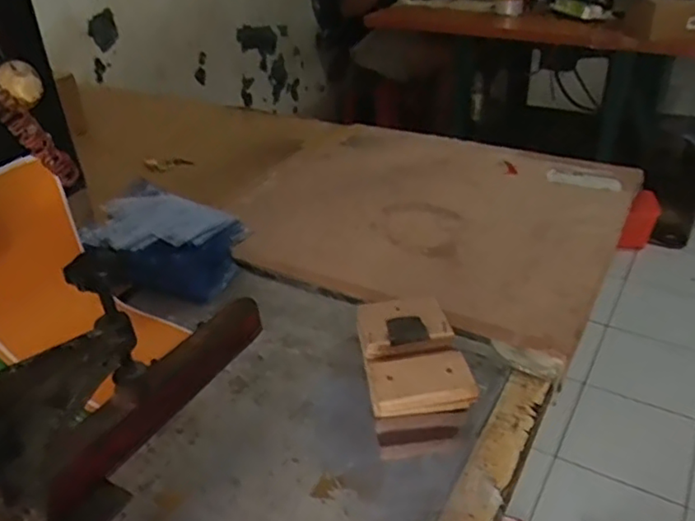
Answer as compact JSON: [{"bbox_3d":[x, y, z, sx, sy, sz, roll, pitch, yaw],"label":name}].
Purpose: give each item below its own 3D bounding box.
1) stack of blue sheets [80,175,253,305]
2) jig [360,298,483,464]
[{"bbox_3d":[-0.213,-0.022,0.696,0.210,0.056,0.120,18,39,29],"label":"stack of blue sheets"},{"bbox_3d":[0.055,0.087,0.521,0.081,0.041,0.142,-5,33,-3],"label":"jig"}]

